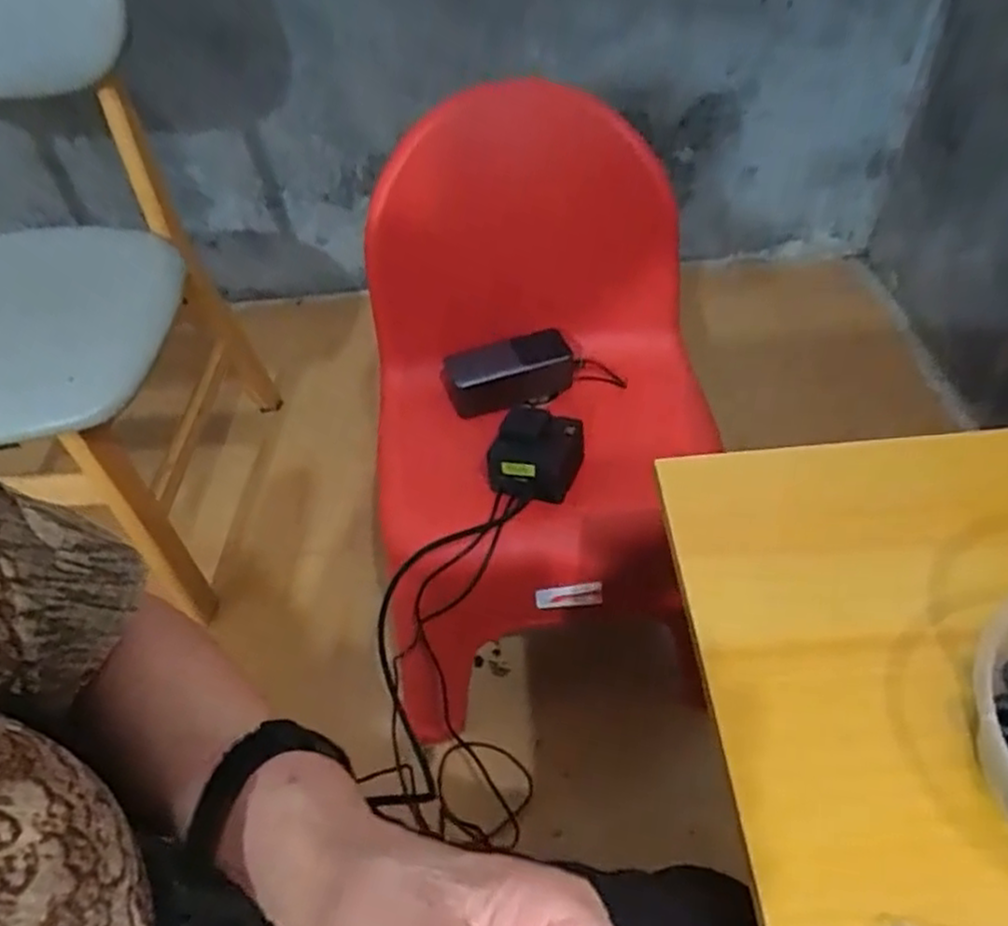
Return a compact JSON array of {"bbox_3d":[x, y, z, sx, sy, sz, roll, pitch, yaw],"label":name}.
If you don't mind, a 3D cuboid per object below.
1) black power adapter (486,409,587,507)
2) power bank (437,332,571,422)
[{"bbox_3d":[0.034,-0.006,0.699,0.088,0.058,0.081,8,49,14],"label":"black power adapter"},{"bbox_3d":[0.006,-0.094,0.797,0.136,0.065,0.060,-17,48,-9],"label":"power bank"}]

